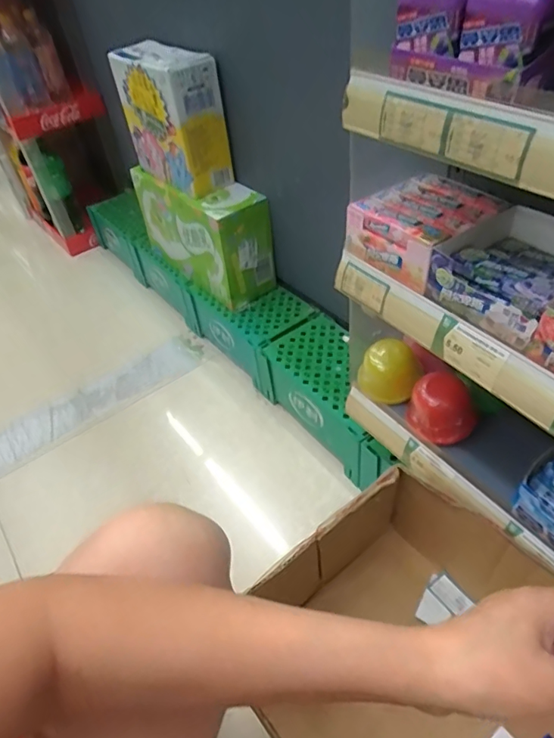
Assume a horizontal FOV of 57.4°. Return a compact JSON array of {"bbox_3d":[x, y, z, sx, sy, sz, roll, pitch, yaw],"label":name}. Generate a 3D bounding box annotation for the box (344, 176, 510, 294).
[{"bbox_3d":[0.147,-0.144,0.517,0.118,0.048,0.116,-32,50,-23],"label":"box"}]

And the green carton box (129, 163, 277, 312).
[{"bbox_3d":[-0.156,-0.283,1.052,0.119,0.207,0.318,-36,51,-26],"label":"green carton box"}]

